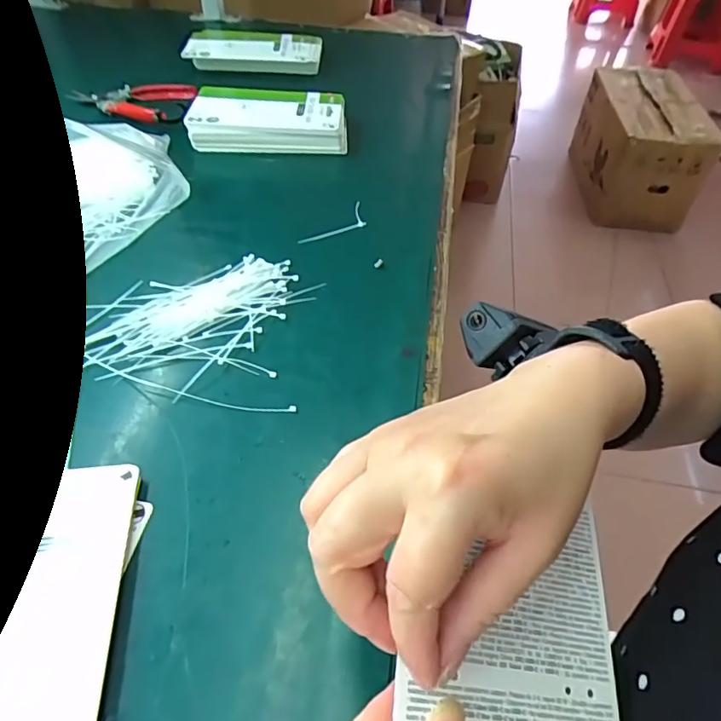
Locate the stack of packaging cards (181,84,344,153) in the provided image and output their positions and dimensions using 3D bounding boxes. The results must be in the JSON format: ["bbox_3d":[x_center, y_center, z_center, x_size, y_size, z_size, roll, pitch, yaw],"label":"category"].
[{"bbox_3d":[-0.111,-0.298,0.649,0.187,0.034,0.107,0,49,-2],"label":"stack of packaging cards"}]

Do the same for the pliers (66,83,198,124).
[{"bbox_3d":[-0.299,-0.333,0.682,0.157,0.016,0.103,2,49,0],"label":"pliers"}]

